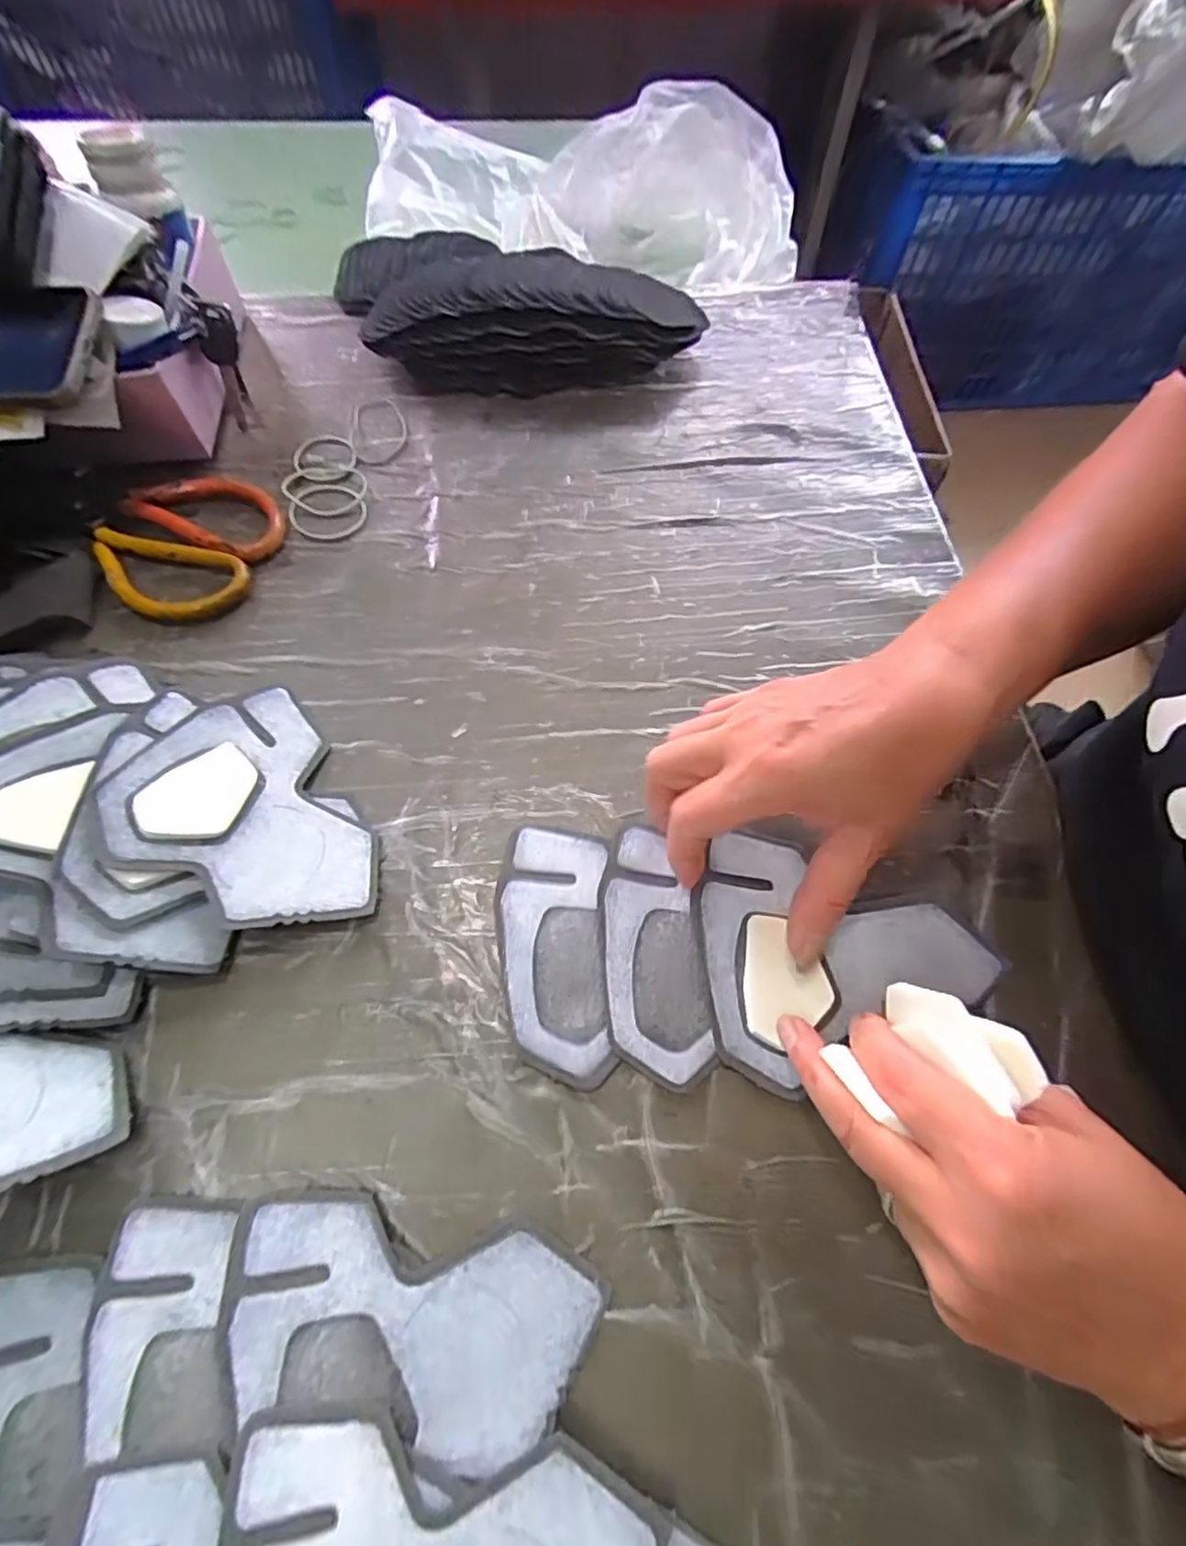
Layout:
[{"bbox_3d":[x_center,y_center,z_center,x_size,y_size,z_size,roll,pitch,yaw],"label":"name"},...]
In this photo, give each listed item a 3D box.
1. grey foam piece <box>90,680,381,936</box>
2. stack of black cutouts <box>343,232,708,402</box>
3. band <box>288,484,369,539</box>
[{"bbox_3d":[-0.165,0.021,0.298,0.098,0.009,0.126,-21,70,-32],"label":"grey foam piece"},{"bbox_3d":[-0.057,-0.347,0.470,0.267,0.055,0.153,0,64,0],"label":"stack of black cutouts"},{"bbox_3d":[-0.167,-0.165,0.405,0.047,0.004,0.043,-5,69,-4],"label":"band"}]

